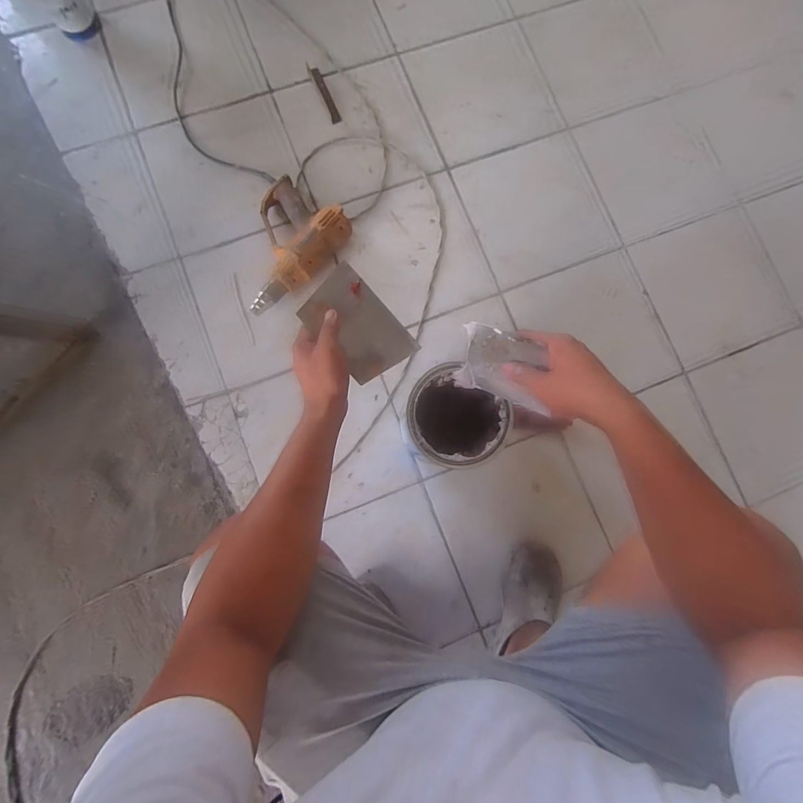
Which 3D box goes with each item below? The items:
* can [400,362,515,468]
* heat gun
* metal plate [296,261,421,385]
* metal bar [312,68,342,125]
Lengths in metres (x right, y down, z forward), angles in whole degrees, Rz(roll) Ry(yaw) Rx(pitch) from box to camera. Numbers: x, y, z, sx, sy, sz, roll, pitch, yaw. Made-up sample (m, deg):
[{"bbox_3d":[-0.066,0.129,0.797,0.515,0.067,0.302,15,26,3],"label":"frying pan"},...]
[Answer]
[{"bbox_3d":[0.087,0.039,0.724,0.159,0.227,0.154,0,81,-2],"label":"can"},{"bbox_3d":[-0.242,-0.306,0.808,0.193,0.069,0.257,34,81,3],"label":"heat gun"},{"bbox_3d":[-0.053,-0.091,0.497,0.134,0.007,0.096,47,65,-10],"label":"metal plate"},{"bbox_3d":[-0.170,-0.690,0.908,0.020,0.005,0.142,-22,83,-6],"label":"metal bar"}]

